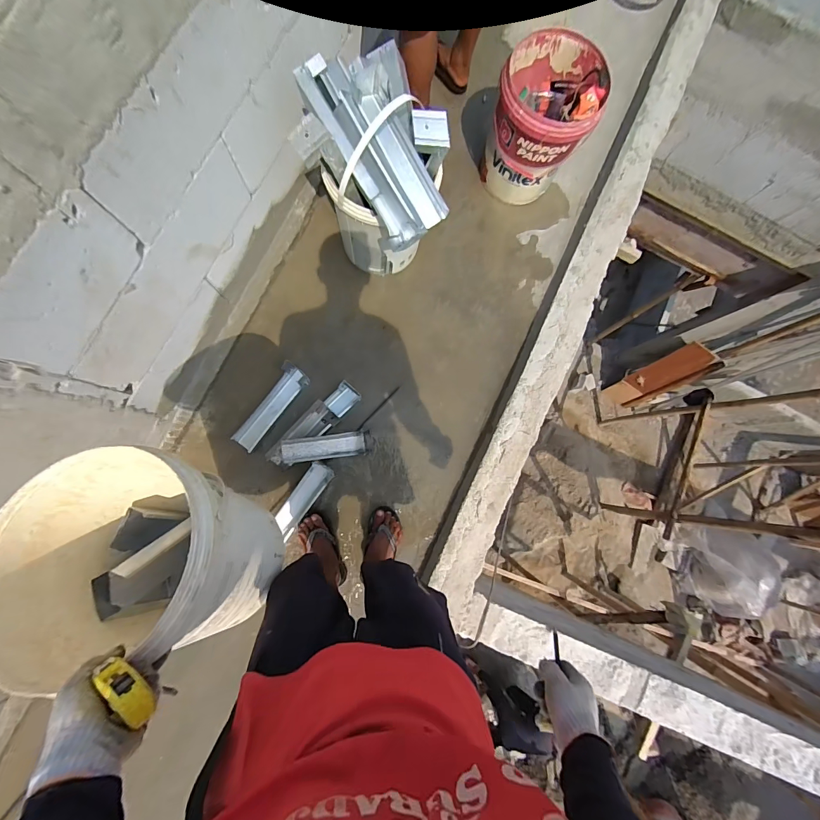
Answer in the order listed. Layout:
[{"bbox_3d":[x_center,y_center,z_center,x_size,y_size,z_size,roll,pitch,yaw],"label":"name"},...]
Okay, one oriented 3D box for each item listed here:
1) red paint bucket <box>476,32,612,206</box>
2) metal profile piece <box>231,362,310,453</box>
[{"bbox_3d":[0.403,-0.905,1.205,0.286,0.357,0.302,1,83,-5],"label":"red paint bucket"},{"bbox_3d":[-0.450,-0.010,1.188,0.094,0.039,0.300,35,81,0],"label":"metal profile piece"}]

